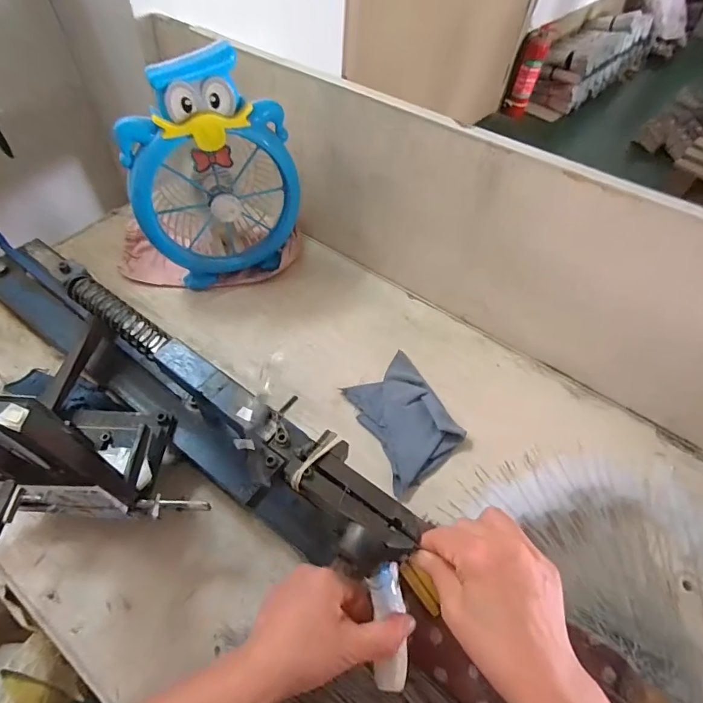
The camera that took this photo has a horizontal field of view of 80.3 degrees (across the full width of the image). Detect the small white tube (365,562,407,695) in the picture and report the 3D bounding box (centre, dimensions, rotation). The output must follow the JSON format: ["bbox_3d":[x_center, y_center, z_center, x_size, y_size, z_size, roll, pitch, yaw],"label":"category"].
[{"bbox_3d":[0.029,0.215,0.327,0.028,0.014,0.100,-3,91,-7],"label":"small white tube"}]

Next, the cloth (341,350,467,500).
[{"bbox_3d":[0.068,0.086,0.541,0.107,0.021,0.156,-22,59,-19],"label":"cloth"}]

